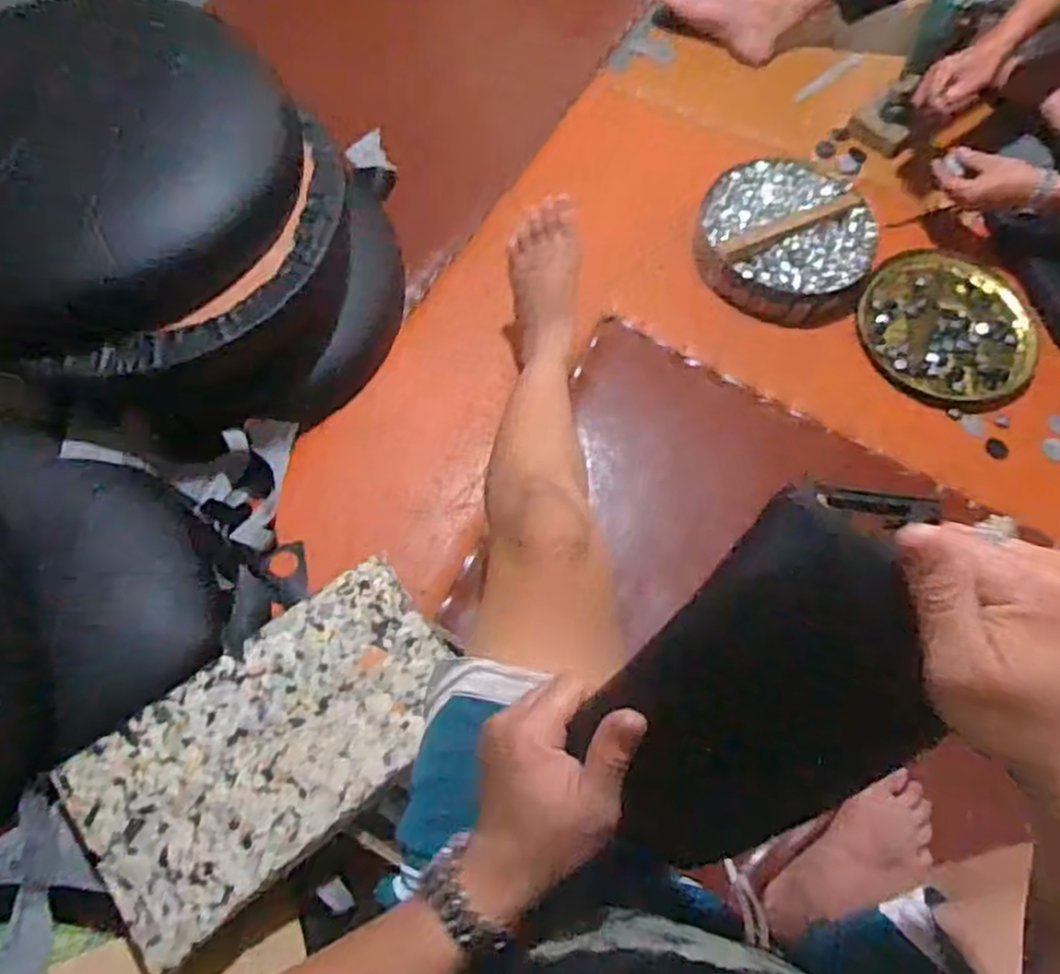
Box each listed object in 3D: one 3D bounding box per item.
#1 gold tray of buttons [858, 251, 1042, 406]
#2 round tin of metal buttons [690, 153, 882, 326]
[{"bbox_3d":[0.627,-0.244,1.087,0.251,0.033,0.251,32,70,10],"label":"gold tray of buttons"},{"bbox_3d":[0.383,-0.376,1.100,0.251,0.063,0.256,1,68,-2],"label":"round tin of metal buttons"}]

